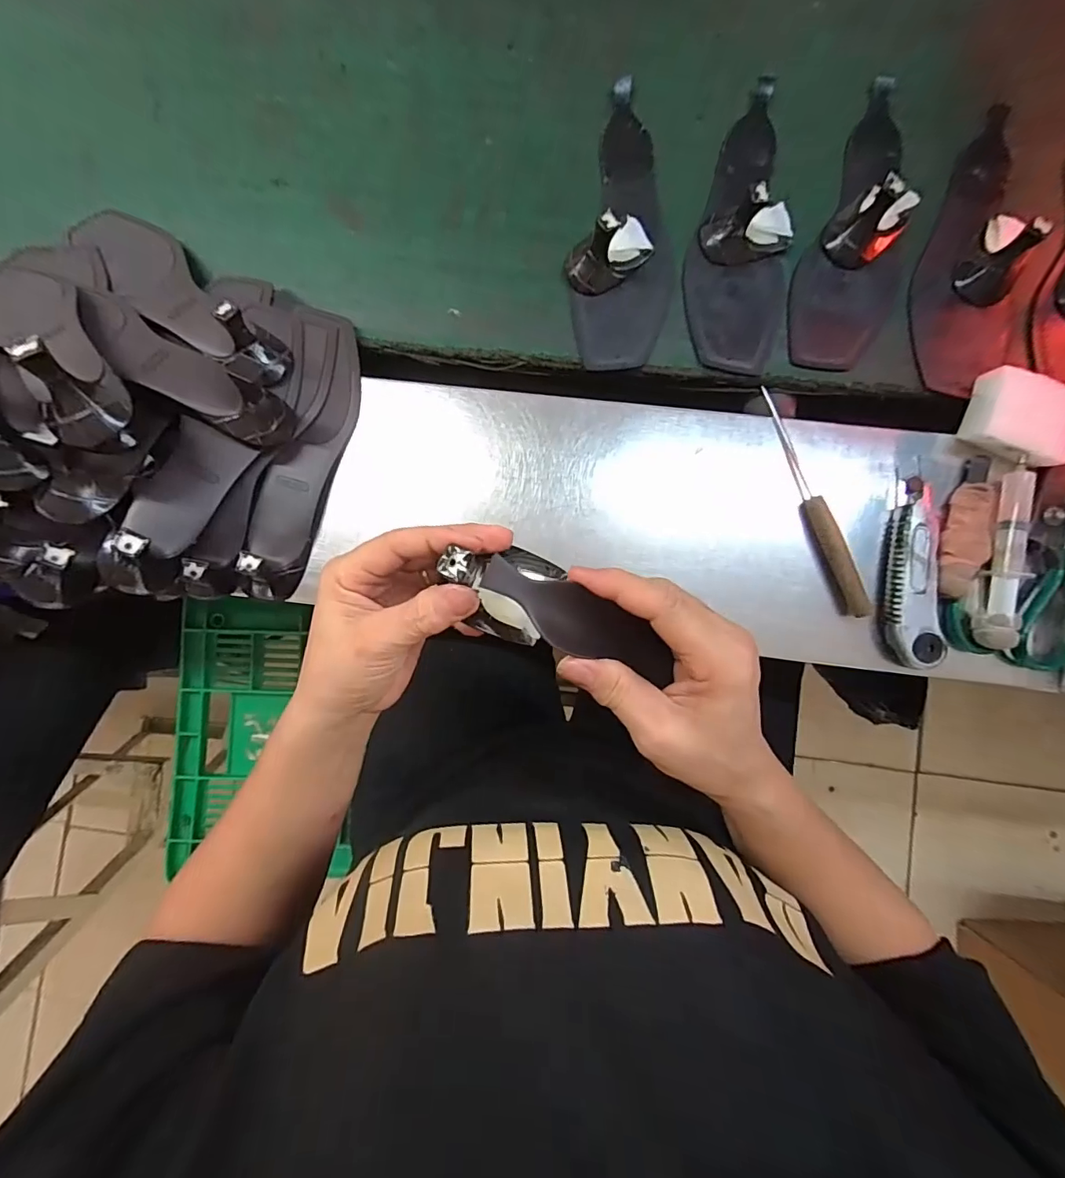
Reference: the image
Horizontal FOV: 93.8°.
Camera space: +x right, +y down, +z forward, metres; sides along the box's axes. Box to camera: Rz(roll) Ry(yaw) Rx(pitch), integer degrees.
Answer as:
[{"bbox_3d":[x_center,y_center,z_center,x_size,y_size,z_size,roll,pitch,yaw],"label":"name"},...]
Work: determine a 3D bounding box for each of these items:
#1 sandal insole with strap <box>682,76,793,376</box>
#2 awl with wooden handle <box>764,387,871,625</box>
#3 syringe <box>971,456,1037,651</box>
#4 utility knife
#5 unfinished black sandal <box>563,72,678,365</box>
[{"bbox_3d":[0.187,-0.322,0.420,0.086,0.048,0.257,11,84,3],"label":"sandal insole with strap"},{"bbox_3d":[0.225,-0.070,0.399,0.018,0.016,0.195,-19,83,0],"label":"awl with wooden handle"},{"bbox_3d":[0.363,-0.026,0.381,0.024,0.024,0.142,16,84,4],"label":"syringe"},{"bbox_3d":[0.297,-0.019,0.389,0.034,0.015,0.156,1,84,2],"label":"utility knife"},{"bbox_3d":[0.081,-0.322,0.425,0.091,0.048,0.259,6,84,2],"label":"unfinished black sandal"}]

